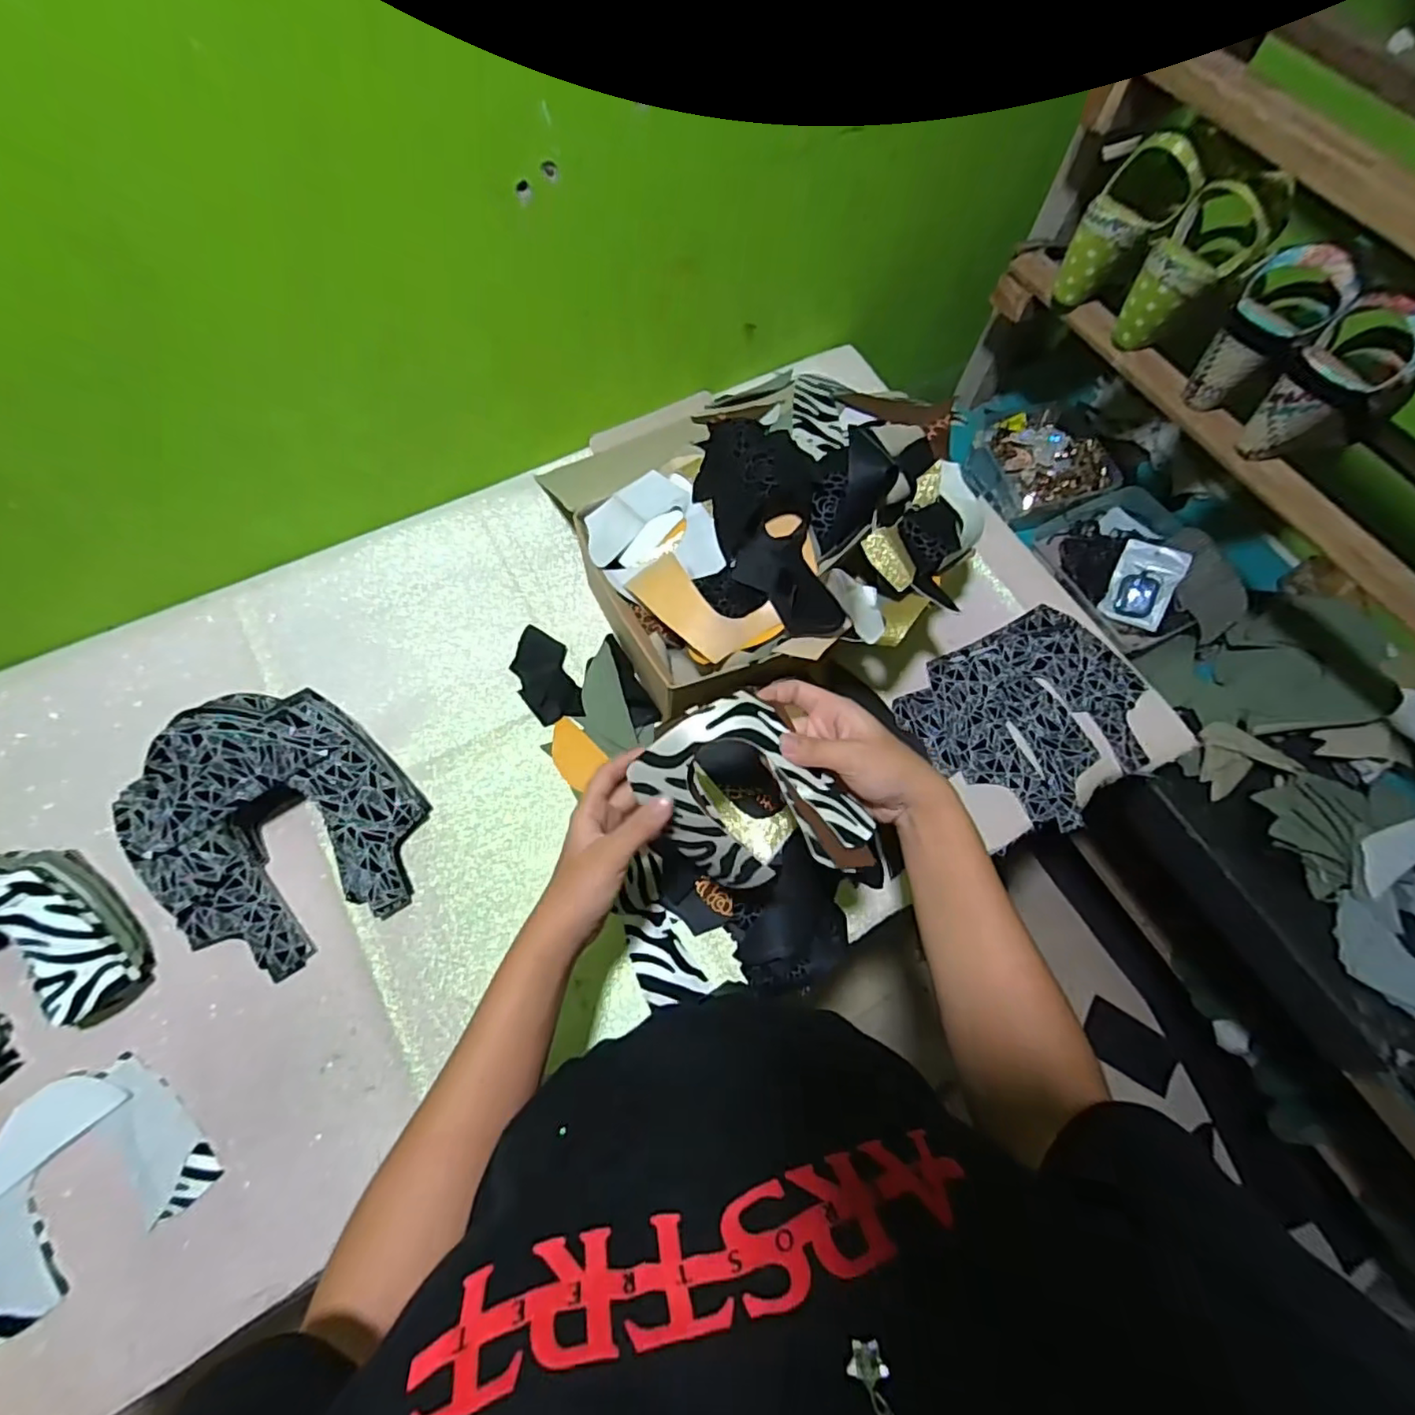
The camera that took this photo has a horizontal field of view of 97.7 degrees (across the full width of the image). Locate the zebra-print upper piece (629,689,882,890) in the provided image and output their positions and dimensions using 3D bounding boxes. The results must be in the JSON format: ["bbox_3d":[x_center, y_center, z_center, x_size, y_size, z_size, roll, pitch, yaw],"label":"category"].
[{"bbox_3d":[0.029,0.064,0.402,0.097,0.092,0.137,-40,75,-17],"label":"zebra-print upper piece"}]

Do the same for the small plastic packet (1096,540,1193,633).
[{"bbox_3d":[0.529,-0.149,0.748,0.069,0.015,0.099,25,104,28],"label":"small plastic packet"}]

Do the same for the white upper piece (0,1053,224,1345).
[{"bbox_3d":[-0.461,0.340,0.453,0.150,0.007,0.134,-35,74,-16],"label":"white upper piece"}]

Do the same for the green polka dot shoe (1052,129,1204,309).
[{"bbox_3d":[0.407,-0.467,0.604,0.075,0.142,0.068,34,70,11],"label":"green polka dot shoe"}]

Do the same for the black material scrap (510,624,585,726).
[{"bbox_3d":[-0.163,-0.033,0.618,0.054,0.018,0.104,-20,70,-11],"label":"black material scrap"}]

